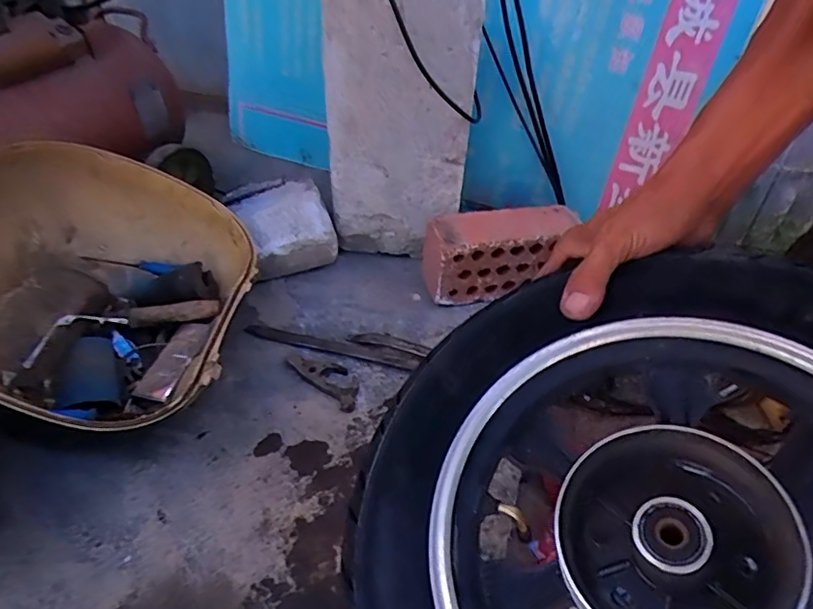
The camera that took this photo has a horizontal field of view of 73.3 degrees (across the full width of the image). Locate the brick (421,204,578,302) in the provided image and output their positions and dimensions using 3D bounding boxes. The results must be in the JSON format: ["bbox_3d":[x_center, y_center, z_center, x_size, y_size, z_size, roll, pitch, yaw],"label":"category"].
[{"bbox_3d":[0.141,-0.075,0.834,0.216,0.116,0.087,-8,40,-14],"label":"brick"}]

